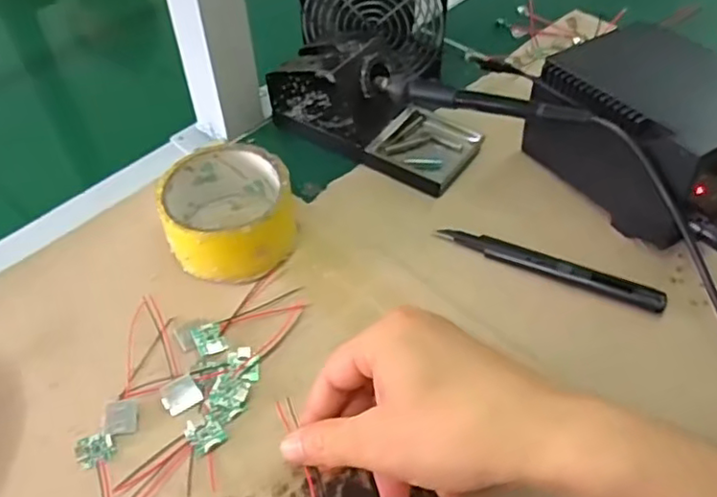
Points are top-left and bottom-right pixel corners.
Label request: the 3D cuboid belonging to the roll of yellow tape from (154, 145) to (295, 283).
[{"bbox_3d":[-0.086,-0.025,0.427,0.084,0.044,0.089,-1,49,1],"label":"roll of yellow tape"}]

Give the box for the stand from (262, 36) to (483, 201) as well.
[{"bbox_3d":[0.012,-0.116,0.491,0.163,0.069,0.074,26,55,22],"label":"stand"}]

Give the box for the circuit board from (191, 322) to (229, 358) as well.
[{"bbox_3d":[-0.090,0.054,0.385,0.017,0.004,0.022,-20,52,-19],"label":"circuit board"}]

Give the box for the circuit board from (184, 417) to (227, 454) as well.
[{"bbox_3d":[-0.084,0.101,0.349,0.017,0.005,0.020,-31,57,-26],"label":"circuit board"}]

